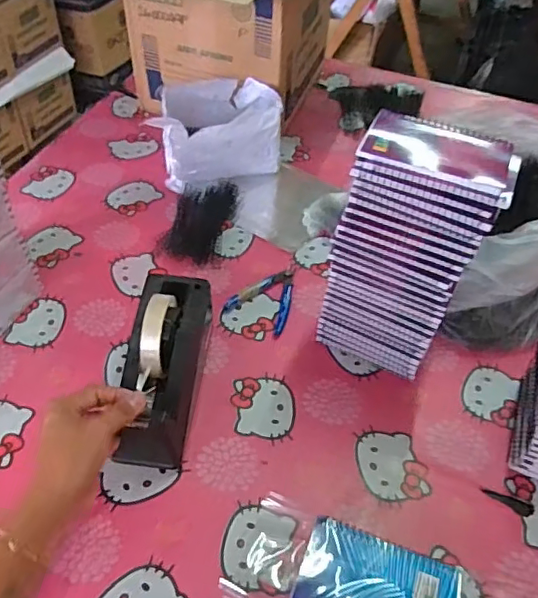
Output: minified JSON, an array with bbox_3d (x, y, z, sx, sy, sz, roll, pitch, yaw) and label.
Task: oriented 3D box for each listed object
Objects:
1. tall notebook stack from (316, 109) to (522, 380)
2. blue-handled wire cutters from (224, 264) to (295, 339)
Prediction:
[{"bbox_3d":[0.152,-0.042,0.636,0.138,0.289,0.089,23,51,17],"label":"tall notebook stack"},{"bbox_3d":[0.006,-0.006,0.769,0.083,0.008,0.116,27,52,20],"label":"blue-handled wire cutters"}]

